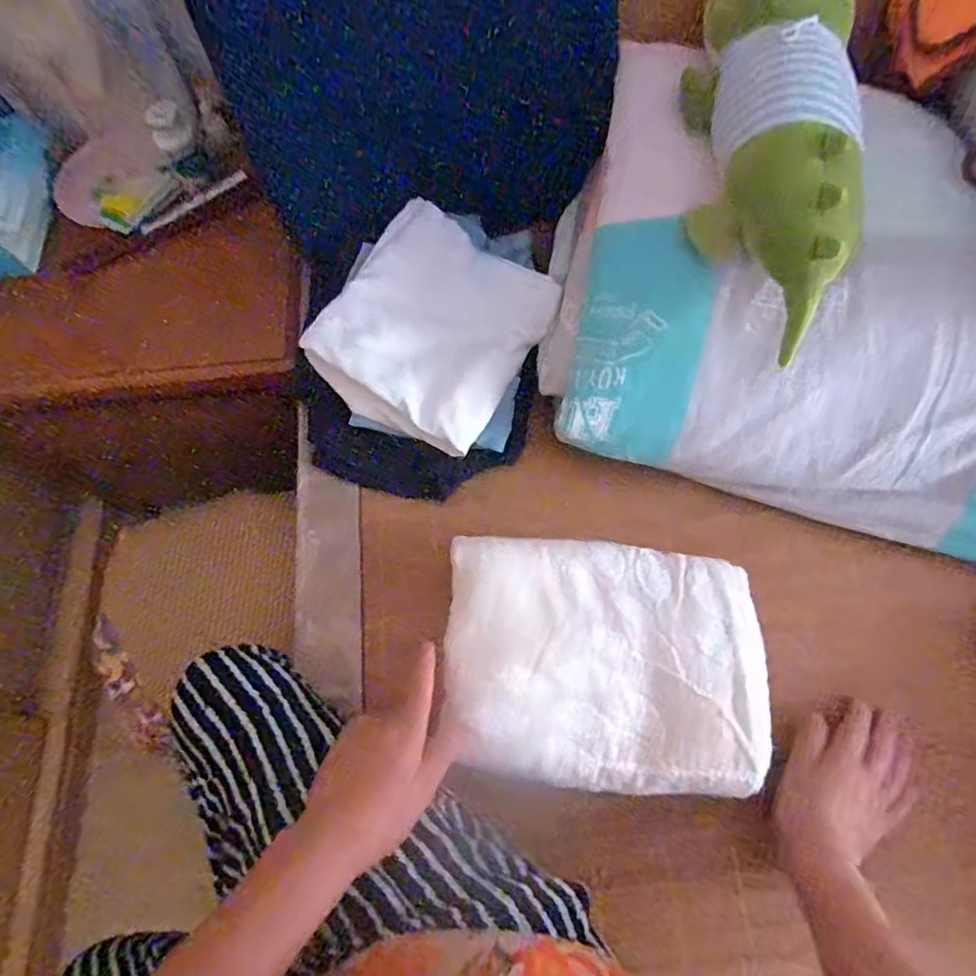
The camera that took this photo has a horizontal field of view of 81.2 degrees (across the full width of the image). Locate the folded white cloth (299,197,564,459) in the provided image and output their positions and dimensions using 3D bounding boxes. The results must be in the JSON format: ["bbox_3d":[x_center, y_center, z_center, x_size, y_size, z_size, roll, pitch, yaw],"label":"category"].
[{"bbox_3d":[-0.057,-0.173,0.601,0.203,0.049,0.245,28,72,12],"label":"folded white cloth"}]

